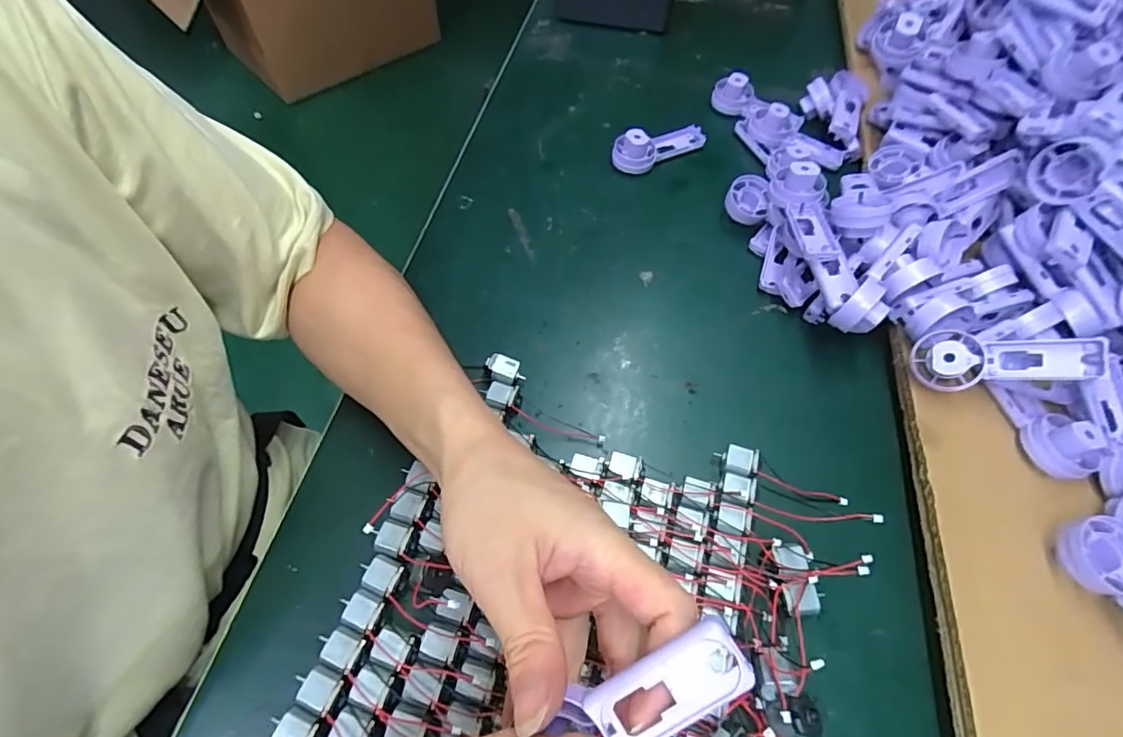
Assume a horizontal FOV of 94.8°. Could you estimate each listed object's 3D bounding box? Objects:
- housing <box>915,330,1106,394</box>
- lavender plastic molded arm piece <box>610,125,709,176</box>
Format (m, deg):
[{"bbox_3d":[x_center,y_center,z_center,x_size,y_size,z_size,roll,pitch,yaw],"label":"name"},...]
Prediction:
[{"bbox_3d":[0.276,-0.008,0.322,0.091,0.030,0.034,0,57,22],"label":"housing"},{"bbox_3d":[0.092,-0.214,0.484,0.092,0.031,0.032,-31,64,-17],"label":"lavender plastic molded arm piece"}]

